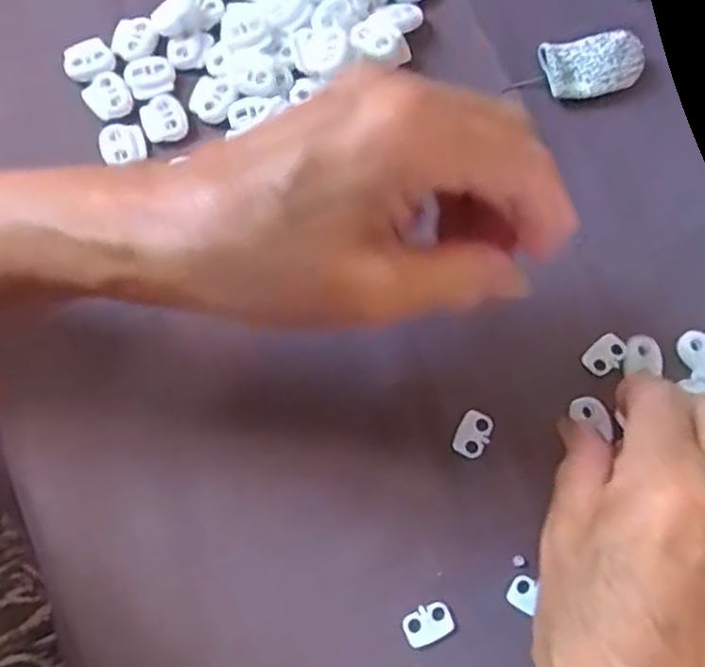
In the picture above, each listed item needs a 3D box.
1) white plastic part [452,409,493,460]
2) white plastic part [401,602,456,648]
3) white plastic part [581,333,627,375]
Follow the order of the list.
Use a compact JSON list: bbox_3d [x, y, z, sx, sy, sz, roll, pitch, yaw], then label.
[{"bbox_3d":[0.049,0.041,0.289,0.013,0.004,0.020,31,78,6],"label":"white plastic part"},{"bbox_3d":[0.029,0.111,0.271,0.019,0.004,0.013,-26,78,-7],"label":"white plastic part"},{"bbox_3d":[0.107,0.009,0.300,0.019,0.004,0.013,-43,81,-10],"label":"white plastic part"}]

